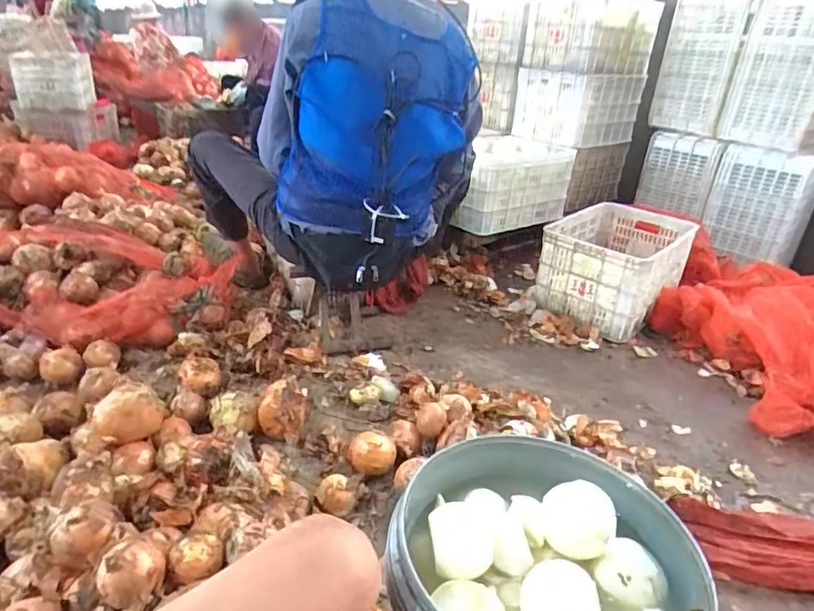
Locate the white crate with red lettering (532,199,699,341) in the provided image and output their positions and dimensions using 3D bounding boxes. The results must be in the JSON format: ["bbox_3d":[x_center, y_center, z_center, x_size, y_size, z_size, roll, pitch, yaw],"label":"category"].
[{"bbox_3d":[0.714,-0.138,1.836,0.378,0.266,0.544,23,32,33],"label":"white crate with red lettering"}]

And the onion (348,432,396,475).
[{"bbox_3d":[-0.070,0.297,1.059,0.095,0.075,0.069,2,27,-3],"label":"onion"}]

